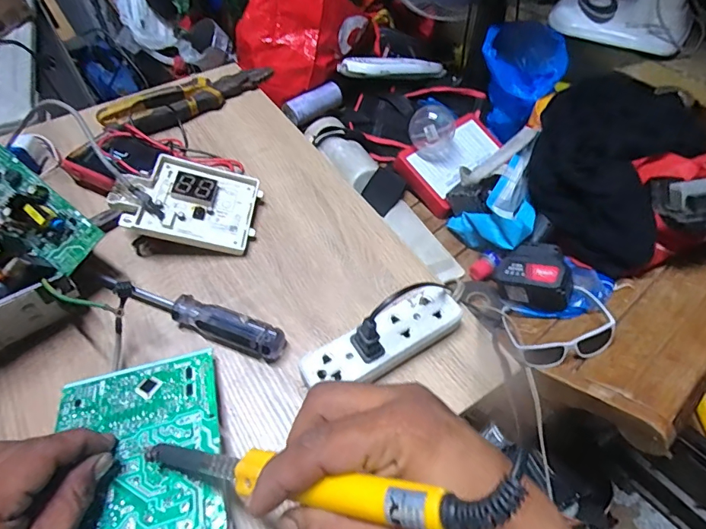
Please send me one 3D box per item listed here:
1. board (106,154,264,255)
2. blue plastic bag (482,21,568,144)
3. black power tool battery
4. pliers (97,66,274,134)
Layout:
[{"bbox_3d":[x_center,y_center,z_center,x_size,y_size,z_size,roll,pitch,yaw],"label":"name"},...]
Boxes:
[{"bbox_3d":[-0.167,-0.068,0.448,0.134,0.019,0.096,14,63,-22],"label":"board"},{"bbox_3d":[0.394,-0.414,0.985,0.195,0.178,0.150,-26,57,-18],"label":"blue plastic bag"},{"bbox_3d":[0.318,0.019,0.757,0.114,0.075,0.090,9,63,37],"label":"black power tool battery"},{"bbox_3d":[-0.218,-0.233,0.589,0.066,0.043,0.227,34,61,23],"label":"pliers"}]

